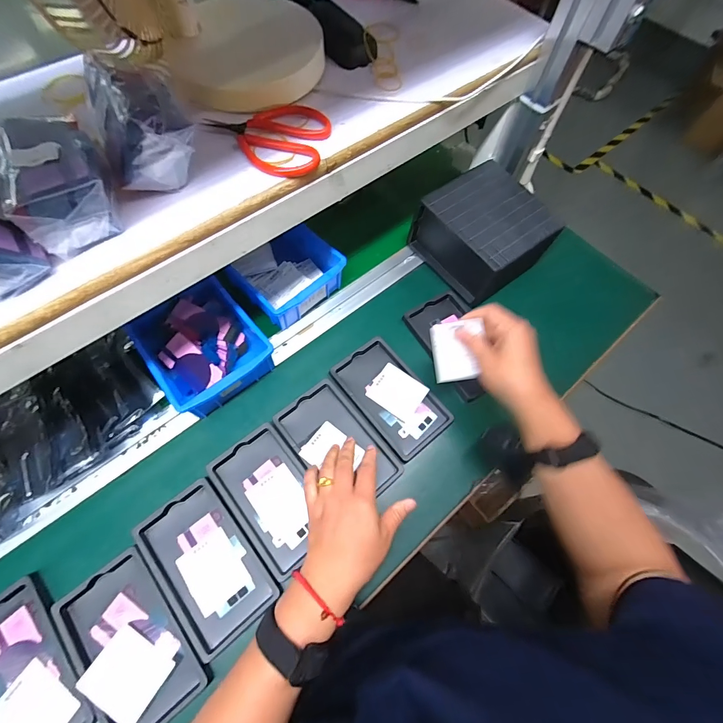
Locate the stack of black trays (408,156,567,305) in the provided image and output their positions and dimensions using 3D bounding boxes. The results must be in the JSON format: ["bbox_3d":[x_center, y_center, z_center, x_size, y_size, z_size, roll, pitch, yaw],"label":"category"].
[{"bbox_3d":[0.193,-0.204,0.556,0.160,0.096,0.169,-35,72,-18],"label":"stack of black trays"}]

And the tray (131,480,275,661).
[{"bbox_3d":[-0.173,0.225,0.394,0.092,0.012,0.156,-37,73,-18],"label":"tray"}]

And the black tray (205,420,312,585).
[{"bbox_3d":[-0.105,0.162,0.427,0.092,0.013,0.155,-36,72,-18],"label":"black tray"}]

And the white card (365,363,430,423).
[{"bbox_3d":[0.049,0.042,0.492,0.069,0.004,0.058,35,81,12],"label":"white card"}]

